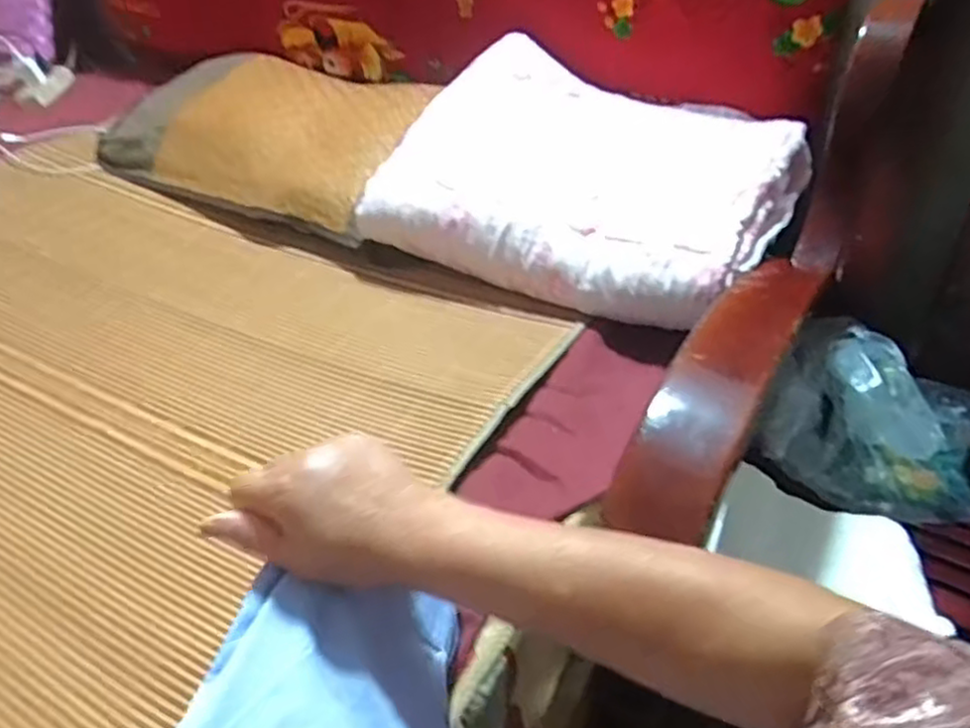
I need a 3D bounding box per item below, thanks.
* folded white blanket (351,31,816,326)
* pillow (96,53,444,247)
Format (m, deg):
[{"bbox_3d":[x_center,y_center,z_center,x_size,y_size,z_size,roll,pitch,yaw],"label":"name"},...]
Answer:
[{"bbox_3d":[0.131,-0.234,0.858,0.428,0.138,0.350,20,44,26],"label":"folded white blanket"},{"bbox_3d":[-0.314,-0.353,1.091,0.588,0.130,0.305,19,44,25],"label":"pillow"}]

